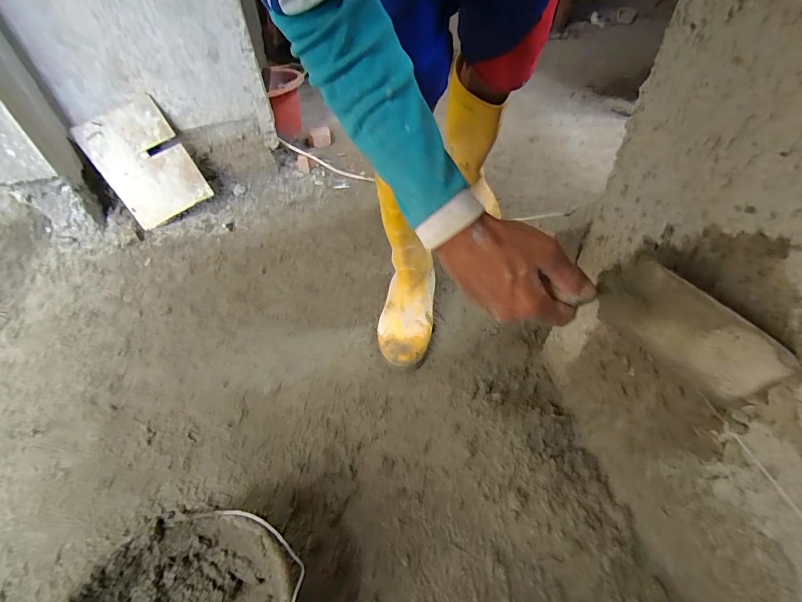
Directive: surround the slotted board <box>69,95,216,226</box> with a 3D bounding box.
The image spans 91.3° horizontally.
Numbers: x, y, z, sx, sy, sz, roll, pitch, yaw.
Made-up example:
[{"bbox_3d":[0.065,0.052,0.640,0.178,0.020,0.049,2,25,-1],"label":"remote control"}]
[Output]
[{"bbox_3d":[-0.692,-0.365,1.044,0.219,0.287,0.031,-23,20,12],"label":"slotted board"}]

